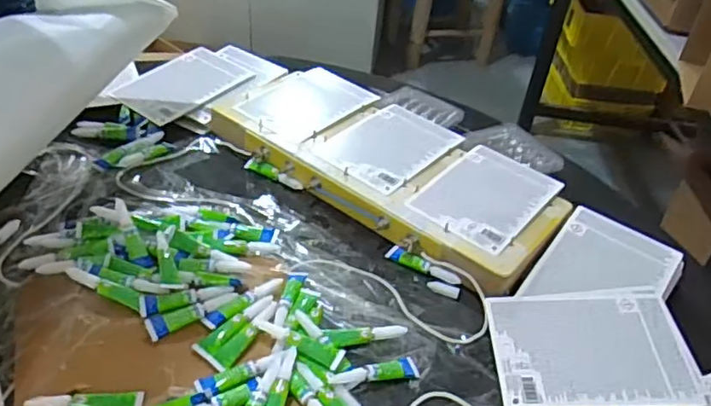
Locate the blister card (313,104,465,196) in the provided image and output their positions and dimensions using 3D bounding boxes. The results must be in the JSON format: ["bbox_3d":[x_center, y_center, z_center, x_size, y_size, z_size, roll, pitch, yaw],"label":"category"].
[{"bbox_3d":[0.046,-0.073,0.747,0.117,0.011,0.175,30,43,26],"label":"blister card"}]

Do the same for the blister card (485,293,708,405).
[{"bbox_3d":[0.213,0.131,0.550,0.170,0.008,0.116,-2,45,2],"label":"blister card"}]

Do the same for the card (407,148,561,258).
[{"bbox_3d":[0.150,-0.010,0.682,0.115,0.005,0.166,30,46,26],"label":"card"}]

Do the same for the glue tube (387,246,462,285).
[{"bbox_3d":[0.069,0.065,0.624,0.082,0.014,0.010,27,42,24],"label":"glue tube"}]

